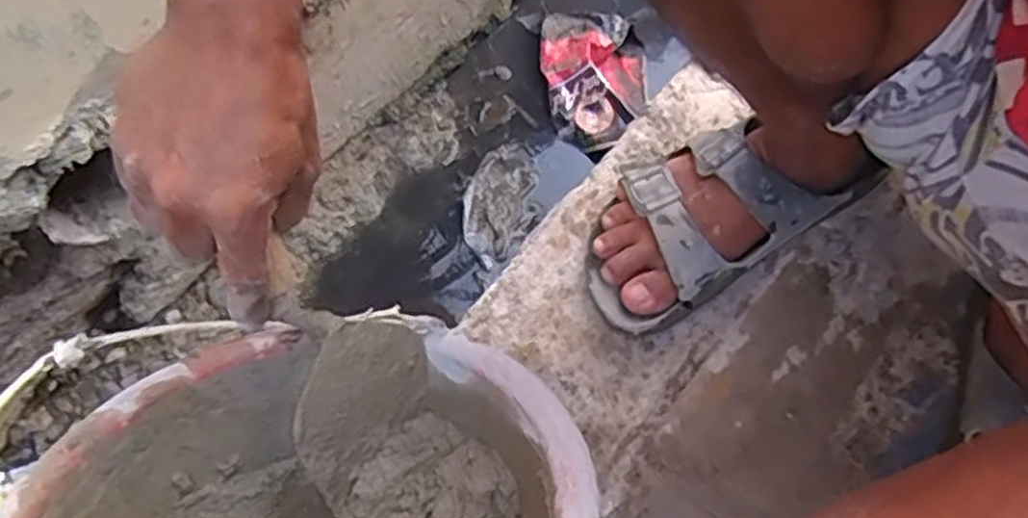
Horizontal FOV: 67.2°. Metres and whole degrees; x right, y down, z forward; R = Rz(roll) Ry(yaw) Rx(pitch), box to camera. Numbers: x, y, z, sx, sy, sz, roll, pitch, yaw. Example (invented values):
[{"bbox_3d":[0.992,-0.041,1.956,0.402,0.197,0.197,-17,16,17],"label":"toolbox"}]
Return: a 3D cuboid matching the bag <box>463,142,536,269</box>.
[{"bbox_3d":[-0.019,-0.074,0.997,0.081,0.015,0.174,5,65,2],"label":"bag"}]

